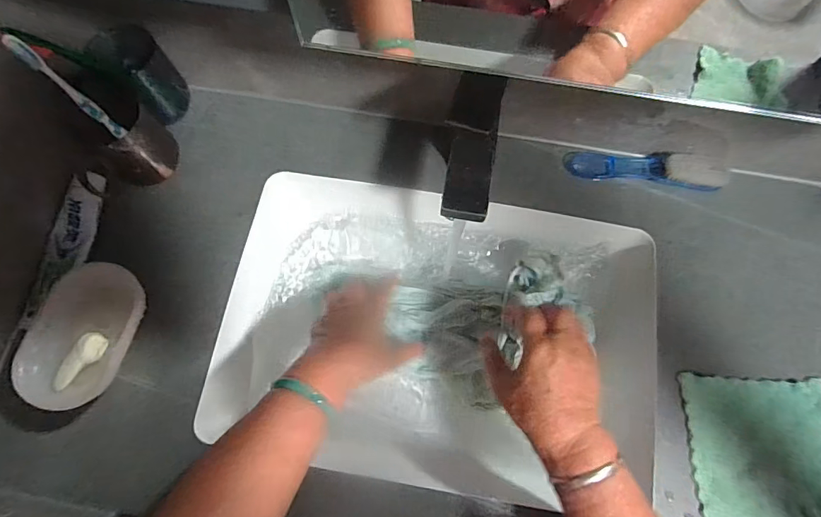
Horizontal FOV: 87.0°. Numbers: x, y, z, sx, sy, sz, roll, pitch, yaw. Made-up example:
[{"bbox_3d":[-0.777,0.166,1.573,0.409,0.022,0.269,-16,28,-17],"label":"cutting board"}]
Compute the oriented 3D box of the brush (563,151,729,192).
[{"bbox_3d":[0.302,-0.116,0.554,0.191,0.038,0.041,8,73,2],"label":"brush"}]

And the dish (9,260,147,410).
[{"bbox_3d":[-0.366,0.088,0.486,0.115,0.039,0.149,7,73,1],"label":"dish"}]

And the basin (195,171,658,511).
[{"bbox_3d":[0.033,0.084,0.558,0.504,0.109,0.335,9,73,3],"label":"basin"}]

